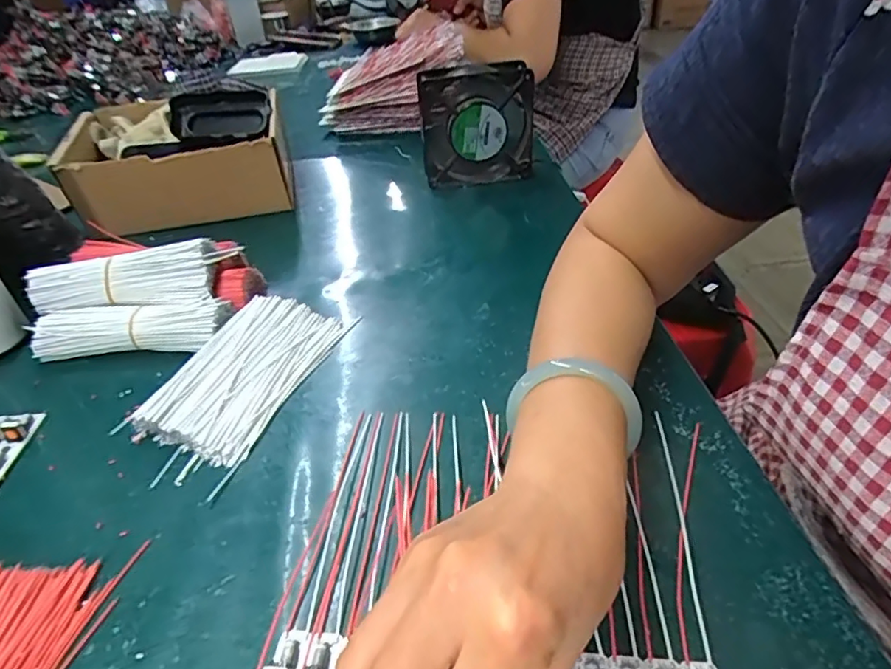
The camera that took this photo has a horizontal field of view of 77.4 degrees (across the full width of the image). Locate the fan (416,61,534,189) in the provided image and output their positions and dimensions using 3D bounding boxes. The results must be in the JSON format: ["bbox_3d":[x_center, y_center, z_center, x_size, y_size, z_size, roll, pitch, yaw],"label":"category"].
[{"bbox_3d":[0.035,-0.227,0.608,0.122,0.117,0.031,-6,38,-2],"label":"fan"}]

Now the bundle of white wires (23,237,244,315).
[{"bbox_3d":[-0.254,-0.047,0.451,0.155,0.038,0.048,-2,38,4],"label":"bundle of white wires"}]

